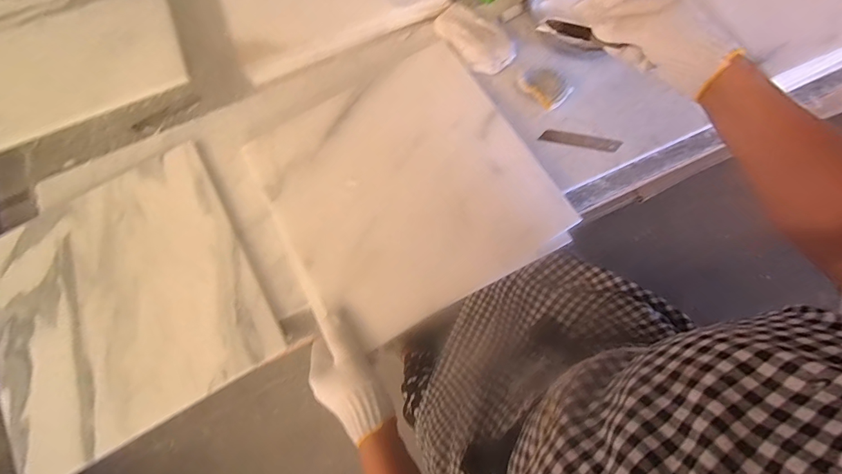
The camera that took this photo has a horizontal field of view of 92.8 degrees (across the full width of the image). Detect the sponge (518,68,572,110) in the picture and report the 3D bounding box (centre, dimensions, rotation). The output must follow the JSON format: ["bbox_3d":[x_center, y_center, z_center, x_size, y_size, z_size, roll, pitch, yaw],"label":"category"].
[{"bbox_3d":[0.161,-0.195,0.520,0.040,0.019,0.060,-44,78,-9],"label":"sponge"}]

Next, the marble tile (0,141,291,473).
[{"bbox_3d":[-0.345,0.070,0.466,0.290,0.012,0.296,-30,75,-8],"label":"marble tile"}]

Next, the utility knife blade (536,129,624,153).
[{"bbox_3d":[0.202,-0.122,0.513,0.099,0.008,0.018,11,76,5],"label":"utility knife blade"}]

